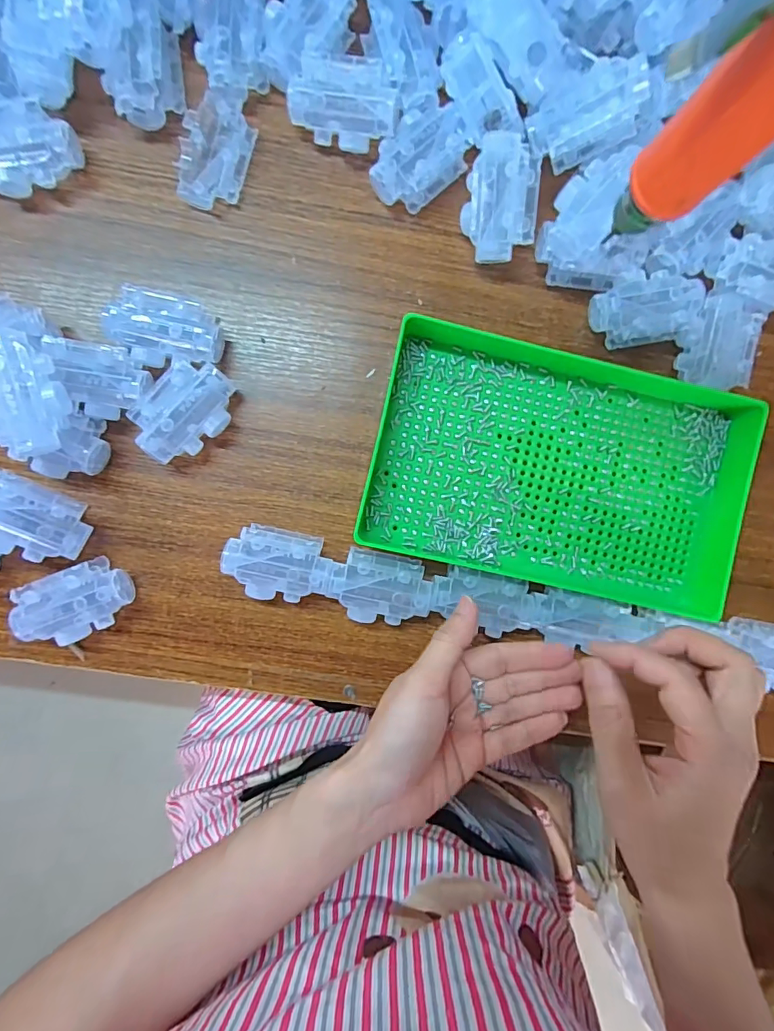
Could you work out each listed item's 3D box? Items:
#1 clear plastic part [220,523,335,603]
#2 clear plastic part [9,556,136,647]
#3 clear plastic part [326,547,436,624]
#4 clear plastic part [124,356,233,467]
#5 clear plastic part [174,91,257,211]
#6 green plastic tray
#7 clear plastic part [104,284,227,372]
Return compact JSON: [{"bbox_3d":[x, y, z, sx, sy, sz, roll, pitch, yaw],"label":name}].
[{"bbox_3d":[-0.073,0.034,0.323,0.067,0.028,0.046,12,91,-3],"label":"clear plastic part"},{"bbox_3d":[-0.204,0.058,0.315,0.068,0.028,0.044,-25,93,-2],"label":"clear plastic part"},{"bbox_3d":[-0.005,0.050,0.328,0.066,0.027,0.047,12,91,-3],"label":"clear plastic part"},{"bbox_3d":[-0.131,-0.067,0.316,0.045,0.030,0.067,42,89,-4],"label":"clear plastic part"},{"bbox_3d":[-0.116,-0.239,0.324,0.043,0.016,0.068,17,91,-3],"label":"clear plastic part"},{"bbox_3d":[0.114,-0.033,0.328,0.248,0.033,0.160,13,91,-3],"label":"green plastic tray"},{"bbox_3d":[-0.143,-0.118,0.314,0.067,0.029,0.043,13,91,-3],"label":"clear plastic part"}]

